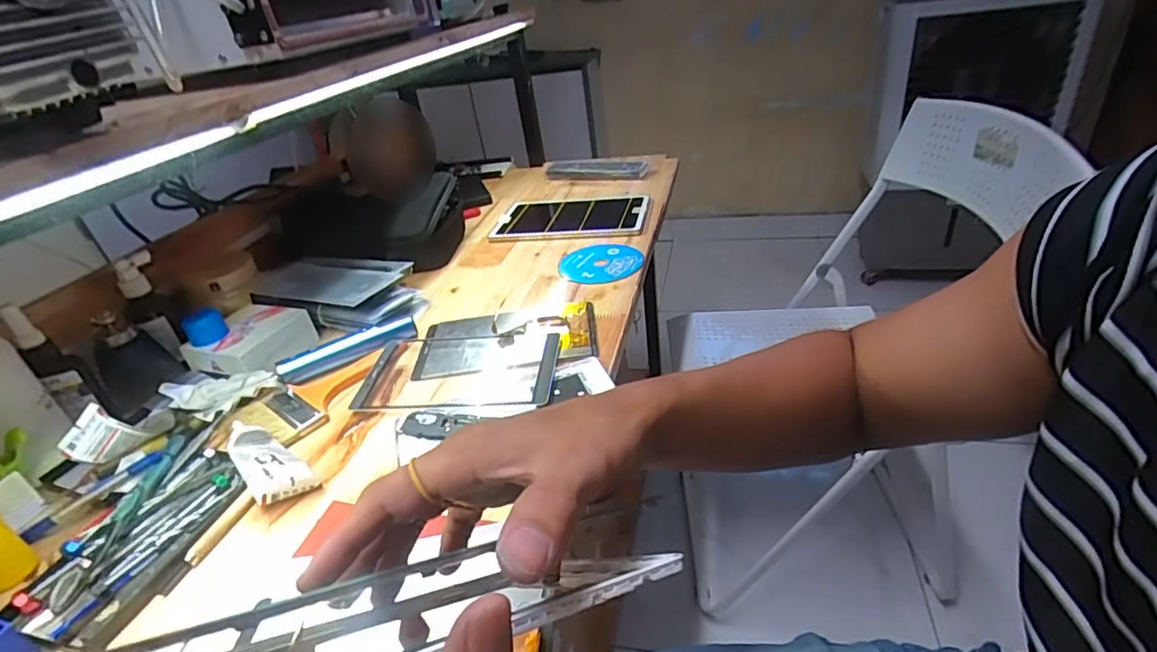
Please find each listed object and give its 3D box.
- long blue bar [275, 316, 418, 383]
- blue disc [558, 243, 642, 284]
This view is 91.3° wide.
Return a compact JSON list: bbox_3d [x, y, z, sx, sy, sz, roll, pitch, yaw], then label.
[{"bbox_3d":[-0.266,0.025,0.656,0.152,0.022,0.031,-25,36,-25],"label":"long blue bar"},{"bbox_3d":[0.034,-0.092,0.801,0.113,0.009,0.119,-5,36,3],"label":"blue disc"}]

